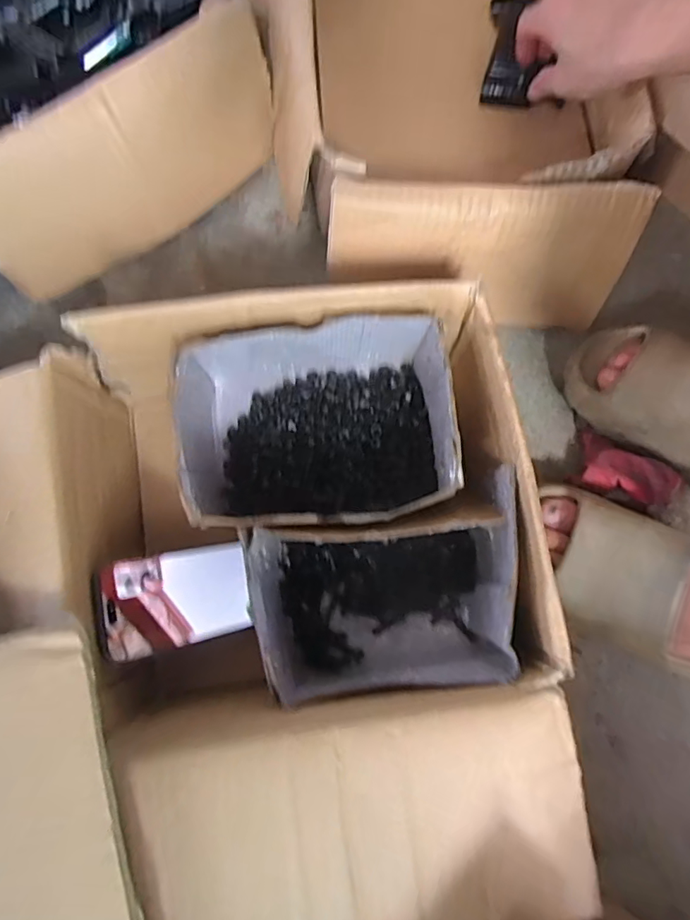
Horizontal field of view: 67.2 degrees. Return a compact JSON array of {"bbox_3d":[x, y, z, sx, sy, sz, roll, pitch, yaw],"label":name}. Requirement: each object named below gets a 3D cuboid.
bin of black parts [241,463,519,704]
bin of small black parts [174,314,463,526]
[{"bbox_3d":[0.028,0.100,0.415,0.193,0.120,0.133,-5,80,-2],"label":"bin of black parts"},{"bbox_3d":[-0.027,-0.028,0.435,0.219,0.093,0.164,-2,79,-2],"label":"bin of small black parts"}]

